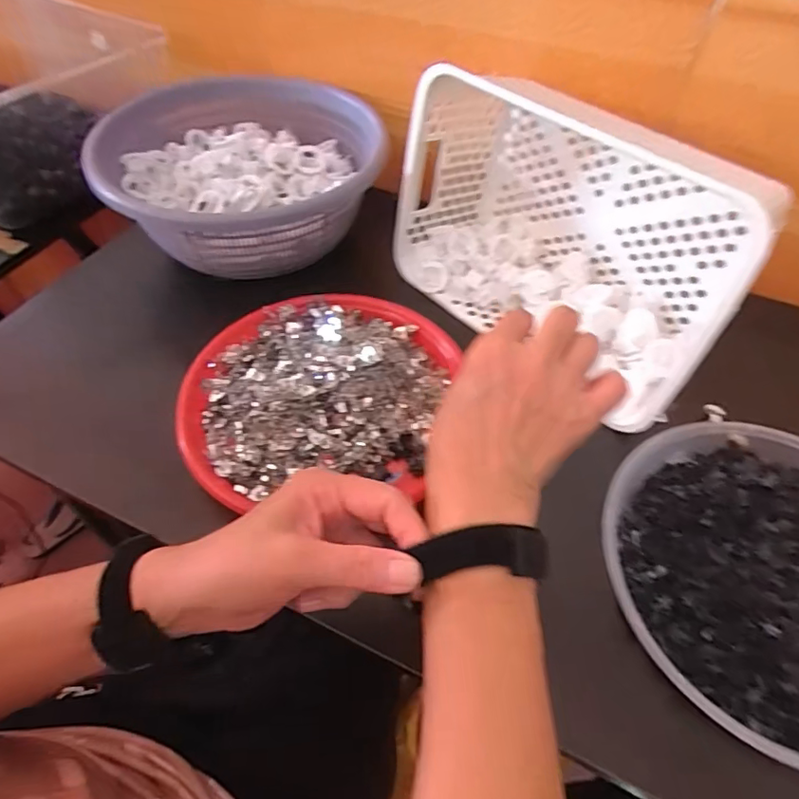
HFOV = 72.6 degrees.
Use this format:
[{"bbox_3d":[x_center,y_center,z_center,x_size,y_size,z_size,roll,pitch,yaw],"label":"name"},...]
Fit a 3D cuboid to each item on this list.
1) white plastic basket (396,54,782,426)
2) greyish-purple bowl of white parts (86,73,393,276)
[{"bbox_3d":[0.149,-0.147,0.482,0.154,0.179,0.300,-32,59,-23],"label":"white plastic basket"},{"bbox_3d":[-0.165,-0.230,0.575,0.276,0.094,0.265,0,52,0],"label":"greyish-purple bowl of white parts"}]

